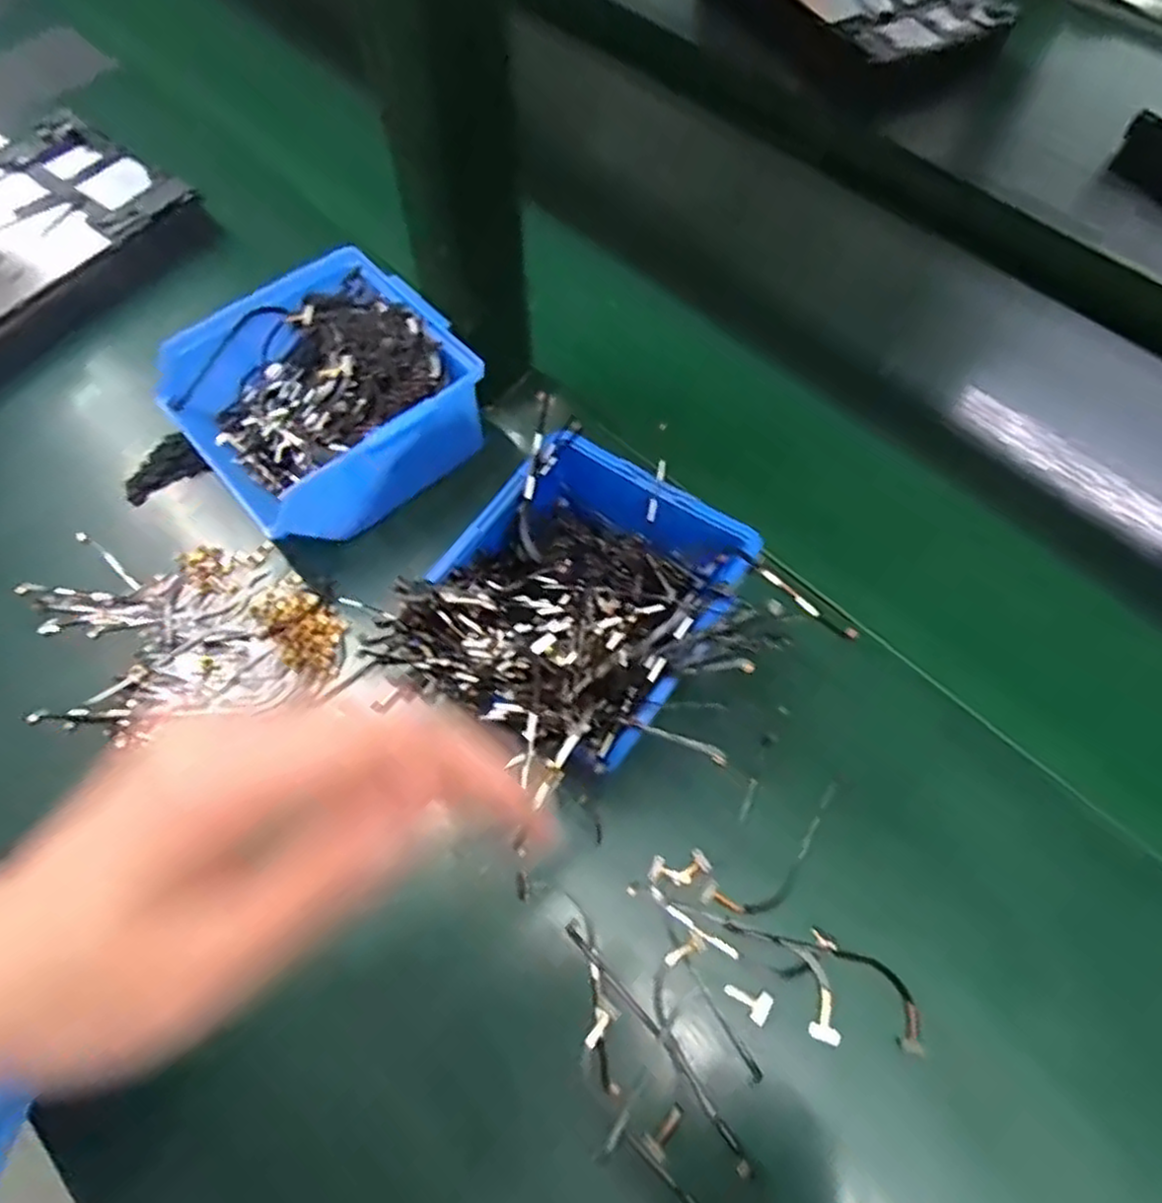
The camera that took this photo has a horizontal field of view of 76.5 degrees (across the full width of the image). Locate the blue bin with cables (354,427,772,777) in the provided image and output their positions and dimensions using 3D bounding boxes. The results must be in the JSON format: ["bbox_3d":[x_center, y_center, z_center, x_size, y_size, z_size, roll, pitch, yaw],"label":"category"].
[{"bbox_3d":[0.003,0.009,0.337,0.126,0.063,0.149,31,67,13],"label":"blue bin with cables"}]

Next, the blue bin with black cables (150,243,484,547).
[{"bbox_3d":[-0.136,-0.106,0.399,0.137,0.063,0.137,-37,70,-17],"label":"blue bin with black cables"}]

